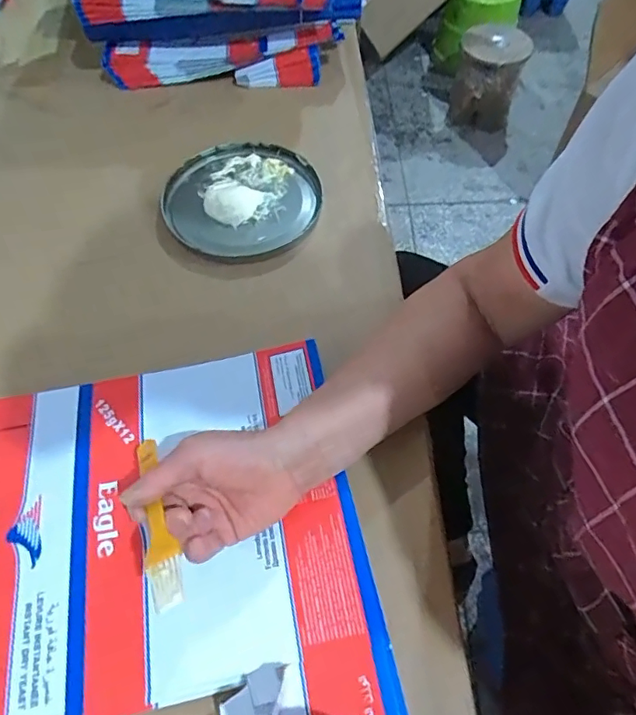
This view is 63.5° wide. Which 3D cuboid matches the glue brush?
[{"bbox_3d":[-0.105,0.098,0.332,0.017,0.007,0.139,-17,36,-13],"label":"glue brush"}]

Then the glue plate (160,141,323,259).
[{"bbox_3d":[-0.080,-0.173,0.557,0.165,0.015,0.160,1,59,-2],"label":"glue plate"}]

